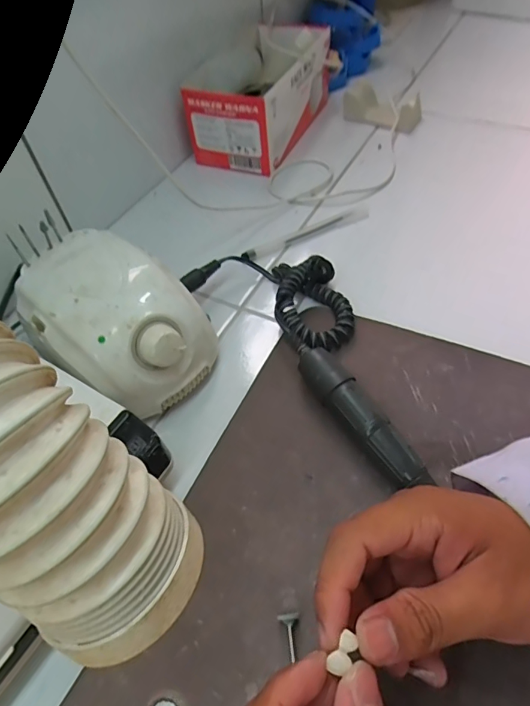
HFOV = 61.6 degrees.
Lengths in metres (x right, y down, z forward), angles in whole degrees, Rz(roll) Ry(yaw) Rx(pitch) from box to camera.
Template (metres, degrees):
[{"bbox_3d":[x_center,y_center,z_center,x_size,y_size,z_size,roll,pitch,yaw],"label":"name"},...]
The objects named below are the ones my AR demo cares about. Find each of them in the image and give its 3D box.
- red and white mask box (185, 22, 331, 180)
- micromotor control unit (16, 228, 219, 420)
[{"bbox_3d":[-0.002,-0.321,0.556,0.116,0.086,0.209,17,57,18],"label":"red and white mask box"},{"bbox_3d":[-0.110,-0.022,0.340,0.134,0.082,0.103,28,60,24],"label":"micromotor control unit"}]

